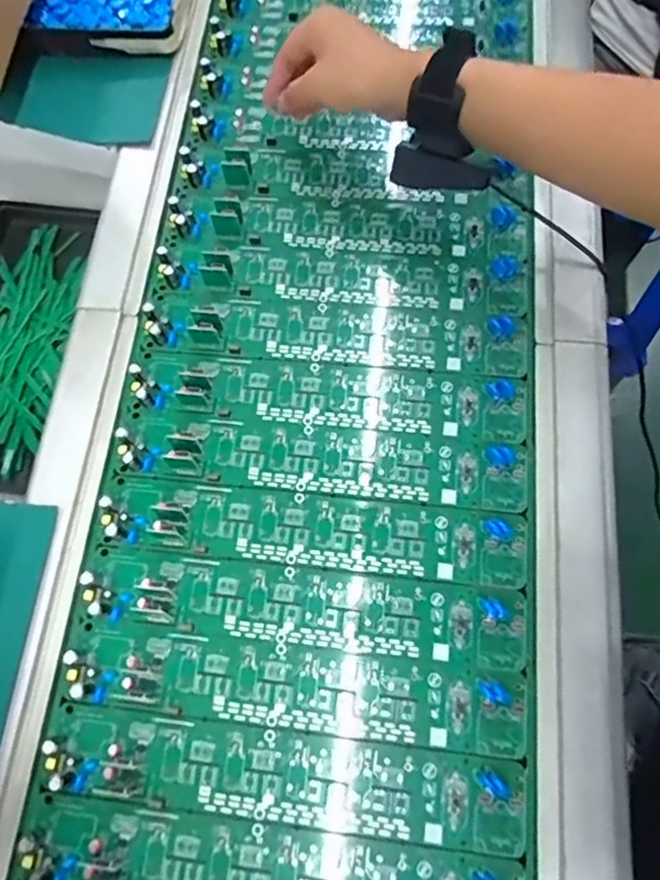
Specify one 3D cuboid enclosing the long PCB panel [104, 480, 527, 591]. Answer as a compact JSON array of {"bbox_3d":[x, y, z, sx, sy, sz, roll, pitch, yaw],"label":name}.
[{"bbox_3d":[-0.010,0.059,0.390,0.265,0.014,0.048,5,77,2],"label":"long PCB panel"}]

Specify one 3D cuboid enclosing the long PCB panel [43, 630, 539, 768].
[{"bbox_3d":[-0.022,0.151,0.360,0.272,0.015,0.046,6,77,3],"label":"long PCB panel"}]

